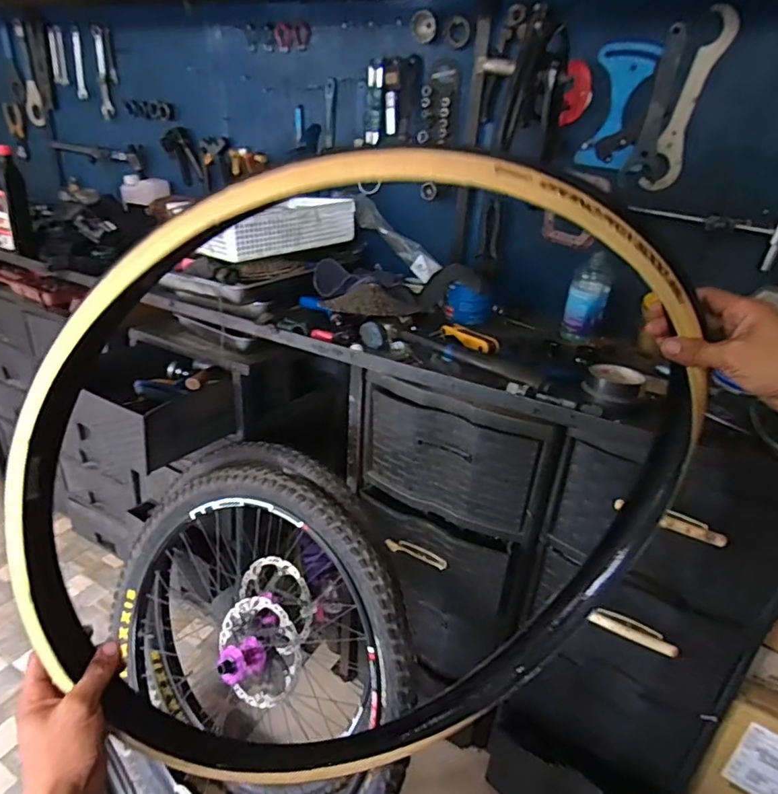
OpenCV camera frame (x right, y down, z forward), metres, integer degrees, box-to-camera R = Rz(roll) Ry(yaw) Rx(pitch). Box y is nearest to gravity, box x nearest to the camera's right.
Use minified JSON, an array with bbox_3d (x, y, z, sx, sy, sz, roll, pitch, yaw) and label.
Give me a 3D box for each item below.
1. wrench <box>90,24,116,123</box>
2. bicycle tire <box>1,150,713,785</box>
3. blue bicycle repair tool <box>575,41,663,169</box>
[{"bbox_3d":[-0.795,-0.894,1.471,0.056,0.219,0.009,17,31,25],"label":"wrench"},{"bbox_3d":[0.018,0.129,0.530,0.652,0.691,0.079,-41,28,6],"label":"bicycle tire"},{"bbox_3d":[0.409,-0.523,0.958,0.097,0.192,0.016,16,29,22],"label":"blue bicycle repair tool"}]

